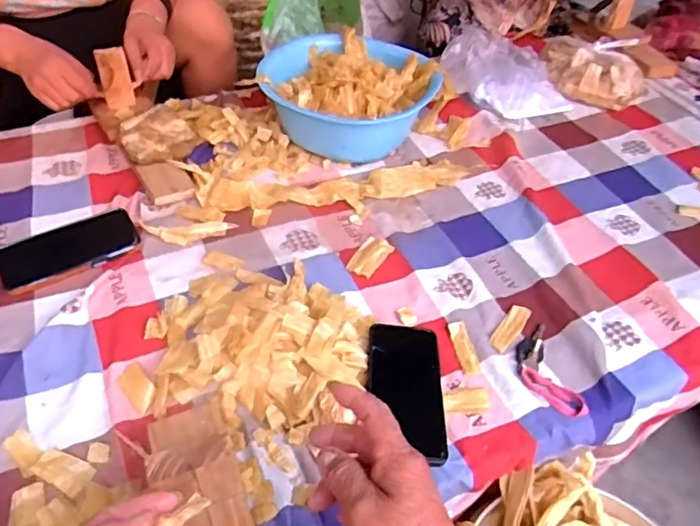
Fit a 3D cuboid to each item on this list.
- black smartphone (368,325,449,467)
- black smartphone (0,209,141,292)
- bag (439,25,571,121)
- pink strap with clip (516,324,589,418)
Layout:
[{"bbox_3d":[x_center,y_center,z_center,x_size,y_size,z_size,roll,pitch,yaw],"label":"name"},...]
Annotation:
[{"bbox_3d":[0.059,0.130,0.608,0.076,0.013,0.163,3,46,0],"label":"black smartphone"},{"bbox_3d":[-0.353,-0.018,0.722,0.161,0.015,0.085,-23,51,-23],"label":"black smartphone"},{"bbox_3d":[0.277,-0.344,1.045,0.174,0.066,0.220,-19,50,-20],"label":"bag"},{"bbox_3d":[0.213,0.115,0.628,0.051,0.013,0.116,-7,47,-9],"label":"pink strap with clip"}]

